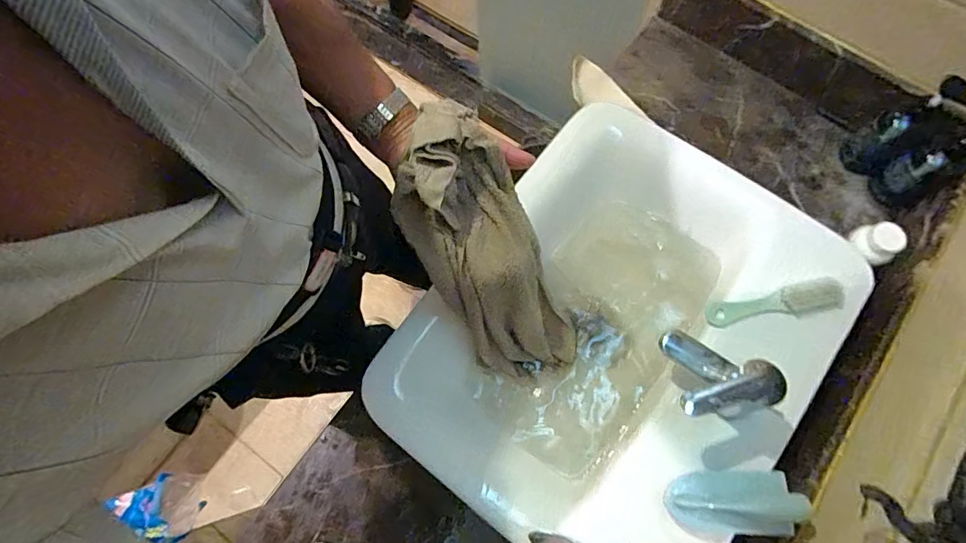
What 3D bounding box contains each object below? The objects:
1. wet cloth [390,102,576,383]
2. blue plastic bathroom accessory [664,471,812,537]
[{"bbox_3d":[0.010,0.005,0.525,0.126,0.352,0.061,-34,36,-9],"label":"wet cloth"},{"bbox_3d":[0.258,0.241,0.493,0.126,0.050,0.058,-6,72,13],"label":"blue plastic bathroom accessory"}]

